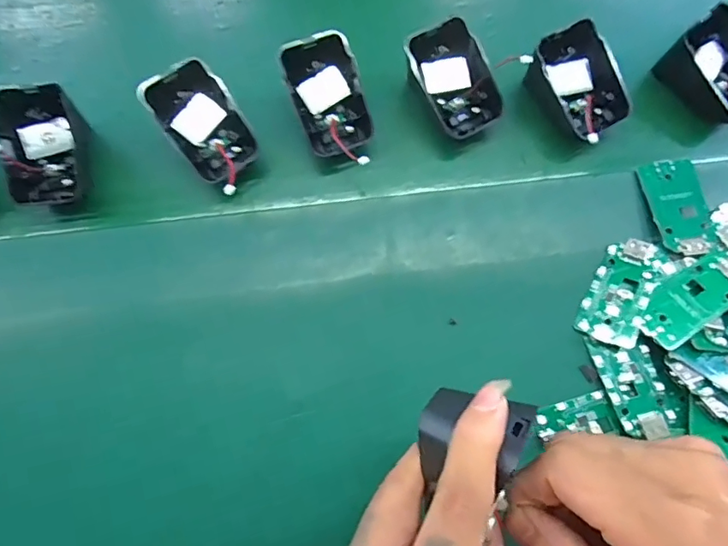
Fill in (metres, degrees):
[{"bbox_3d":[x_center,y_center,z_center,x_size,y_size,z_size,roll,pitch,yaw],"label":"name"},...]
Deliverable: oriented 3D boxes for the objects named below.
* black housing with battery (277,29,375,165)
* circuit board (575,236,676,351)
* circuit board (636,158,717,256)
[{"bbox_3d":[-0.020,-0.107,0.306,0.045,0.018,0.079,-26,111,-10],"label":"black housing with battery"},{"bbox_3d":[0.152,0.011,0.284,0.035,0.011,0.064,34,78,7],"label":"circuit board"},{"bbox_3d":[0.191,-0.041,0.294,0.030,0.007,0.061,-6,77,-2],"label":"circuit board"}]

